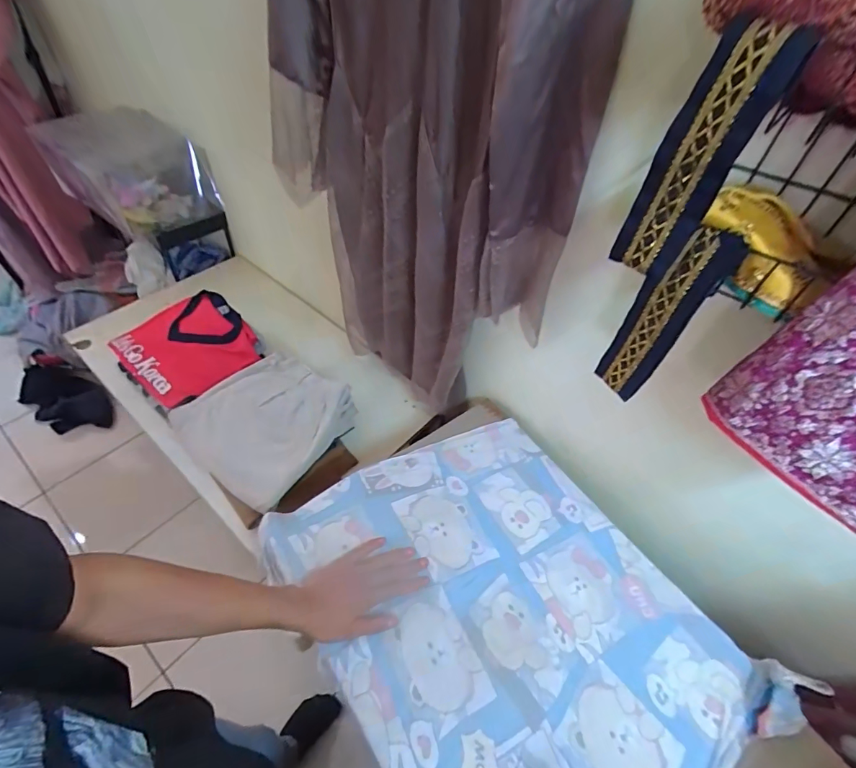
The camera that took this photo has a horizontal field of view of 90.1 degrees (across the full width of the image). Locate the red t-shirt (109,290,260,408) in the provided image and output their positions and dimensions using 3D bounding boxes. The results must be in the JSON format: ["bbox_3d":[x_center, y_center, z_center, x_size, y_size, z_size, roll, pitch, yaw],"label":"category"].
[{"bbox_3d":[-0.526,-0.089,0.936,0.269,0.036,0.244,40,66,19],"label":"red t-shirt"}]

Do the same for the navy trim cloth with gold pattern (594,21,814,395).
[{"bbox_3d":[0.210,-0.110,0.369,0.050,0.292,0.088,-34,62,-29],"label":"navy trim cloth with gold pattern"}]

